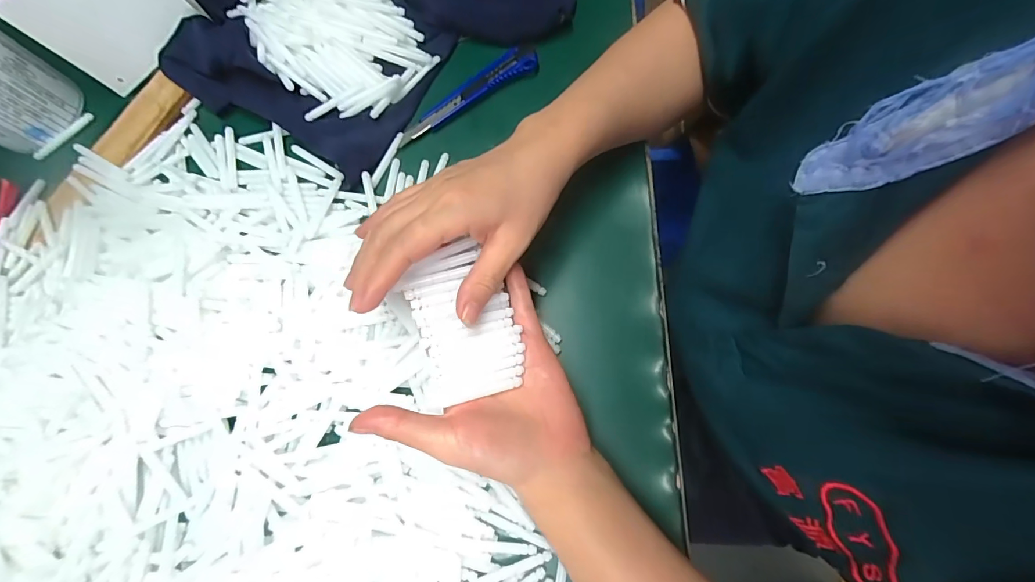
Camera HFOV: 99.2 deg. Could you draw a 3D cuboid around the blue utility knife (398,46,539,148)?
[{"bbox_3d":[-0.044,-0.169,0.374,0.134,0.012,0.027,-32,77,-7],"label":"blue utility knife"}]

